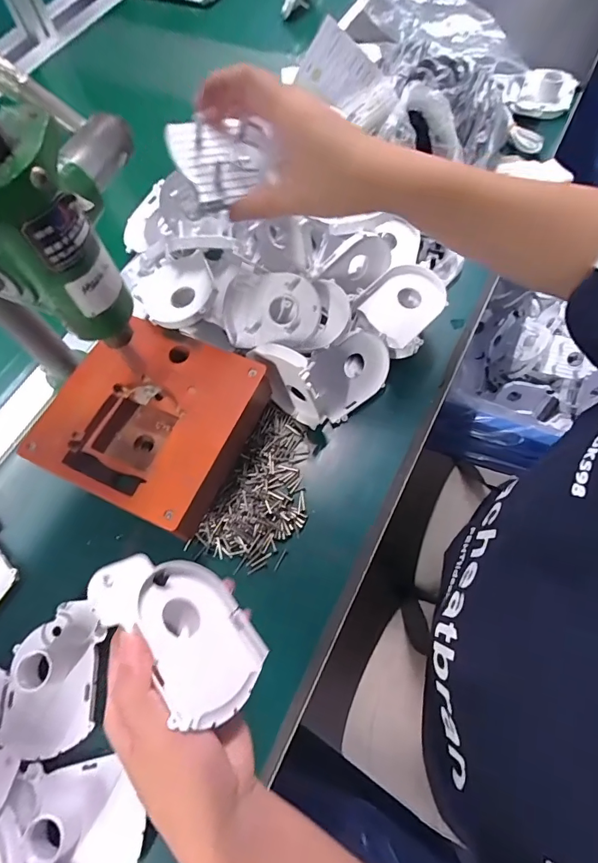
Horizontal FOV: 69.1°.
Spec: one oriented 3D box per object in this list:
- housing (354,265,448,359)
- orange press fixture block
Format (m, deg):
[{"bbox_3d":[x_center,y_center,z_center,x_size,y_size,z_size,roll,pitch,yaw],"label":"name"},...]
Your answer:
[{"bbox_3d":[0.106,-0.120,0.421,0.082,0.032,0.069,-37,69,-13],"label":"housing"},{"bbox_3d":[-0.122,-0.006,0.374,0.155,0.061,0.148,20,69,12],"label":"orange press fixture block"}]

